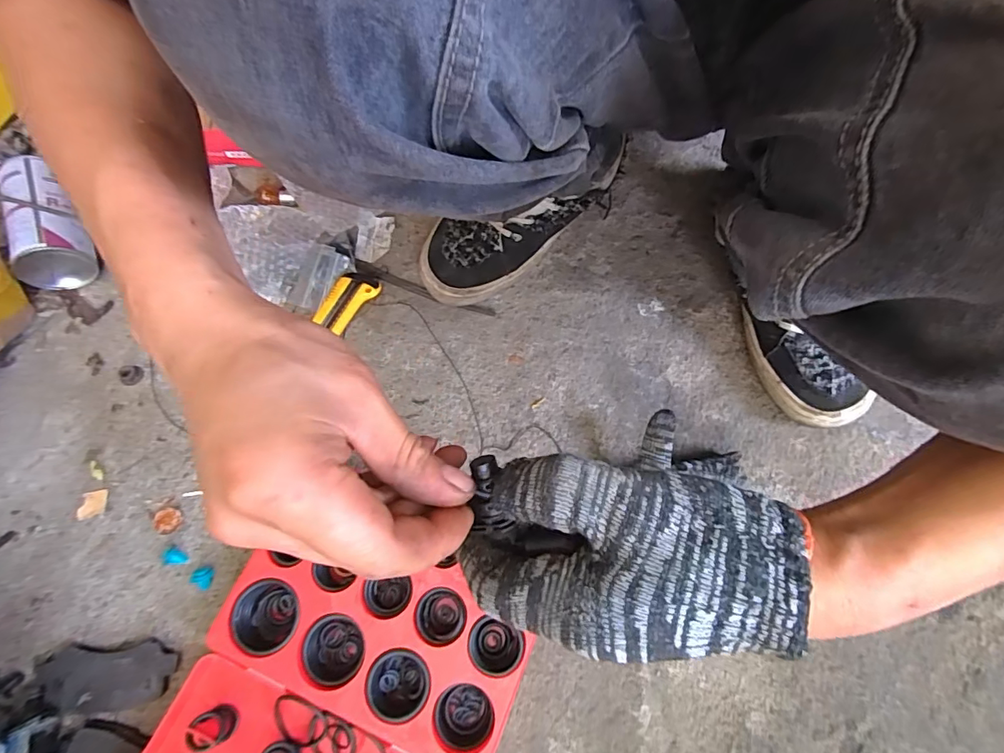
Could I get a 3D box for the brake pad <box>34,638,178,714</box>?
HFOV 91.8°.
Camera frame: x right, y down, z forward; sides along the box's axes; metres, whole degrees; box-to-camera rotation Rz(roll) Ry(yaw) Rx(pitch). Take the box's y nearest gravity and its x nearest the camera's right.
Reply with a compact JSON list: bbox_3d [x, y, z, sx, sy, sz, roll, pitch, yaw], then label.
[{"bbox_3d":[-0.315,0.240,0.389,0.102,0.017,0.046,-5,69,-1],"label":"brake pad"}]

